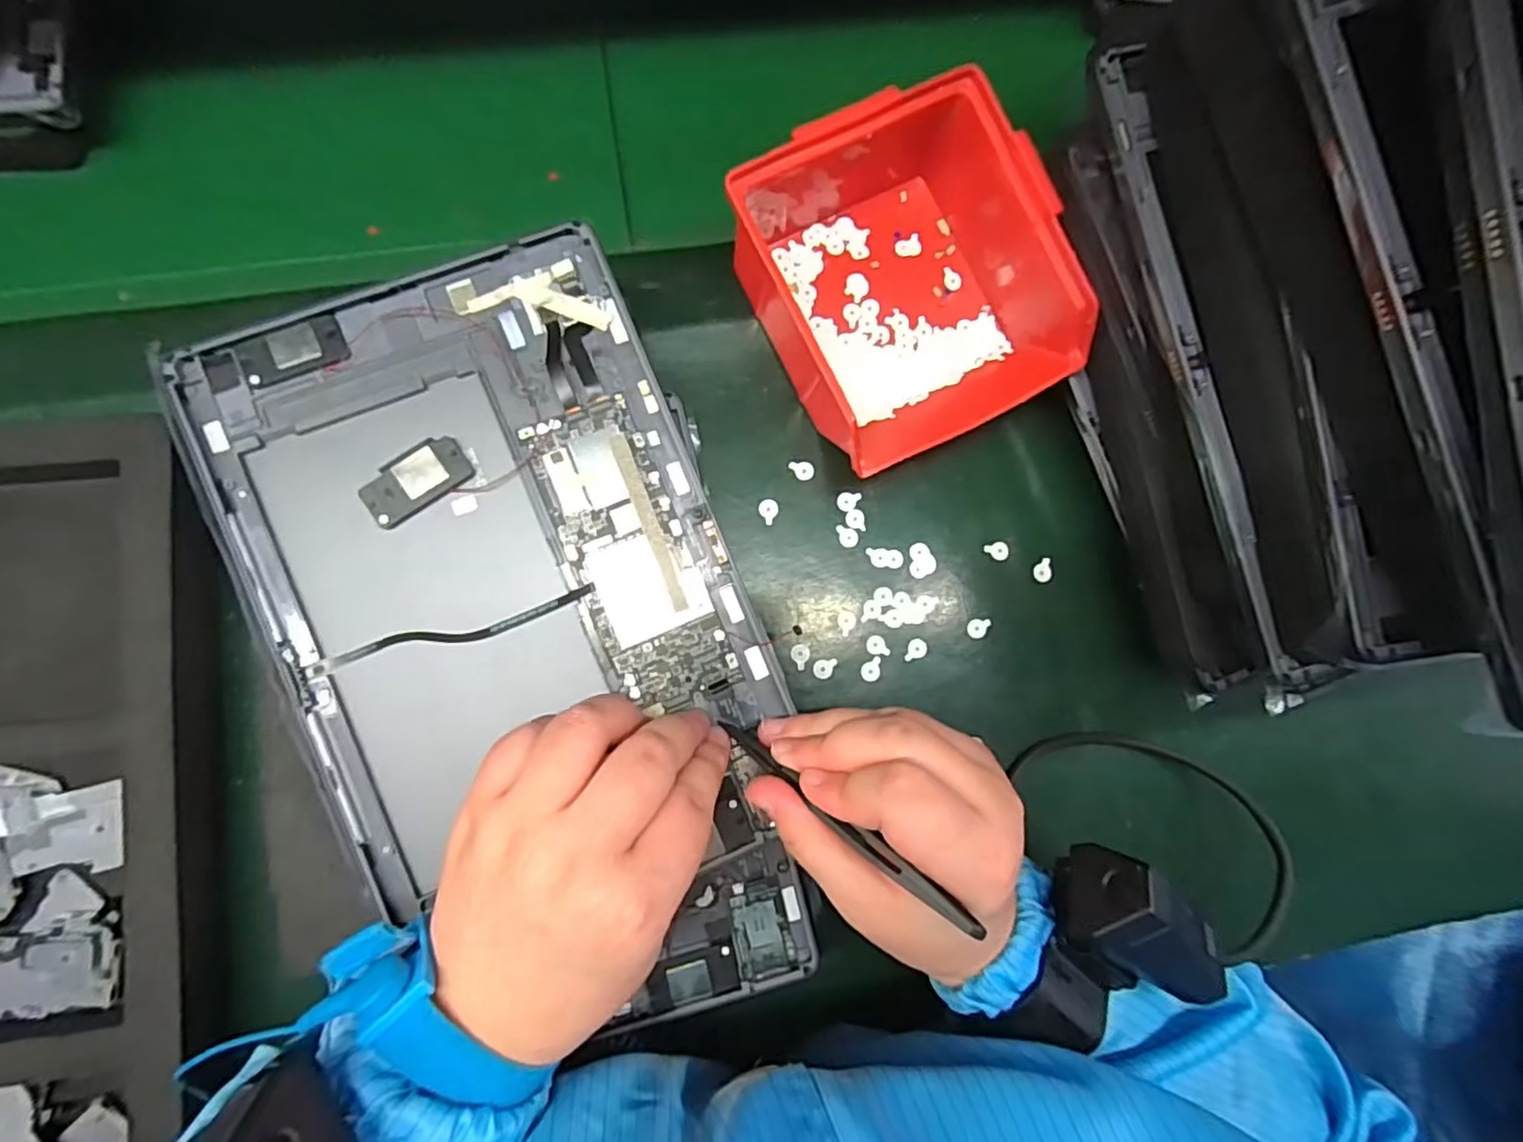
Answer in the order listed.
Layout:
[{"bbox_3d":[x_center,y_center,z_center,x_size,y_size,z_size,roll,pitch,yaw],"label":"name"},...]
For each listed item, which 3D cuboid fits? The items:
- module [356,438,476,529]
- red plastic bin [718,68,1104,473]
[{"bbox_3d":[-0.133,-0.035,0.257,0.040,0.005,0.020,-35,87,-9],"label":"module"},{"bbox_3d":[0.063,-0.132,0.303,0.126,0.075,0.149,-30,86,-9],"label":"red plastic bin"}]

